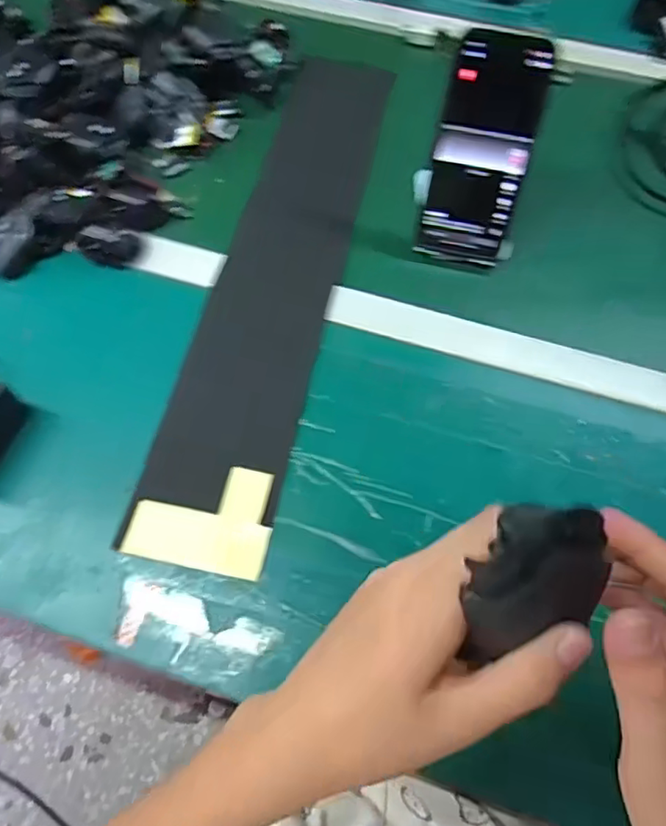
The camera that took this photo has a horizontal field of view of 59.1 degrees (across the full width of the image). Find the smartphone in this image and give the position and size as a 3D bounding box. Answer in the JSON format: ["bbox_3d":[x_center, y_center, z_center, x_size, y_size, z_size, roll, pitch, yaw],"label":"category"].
[{"bbox_3d":[0.127,-0.220,0.506,0.078,0.180,0.014,13,33,6],"label":"smartphone"}]

